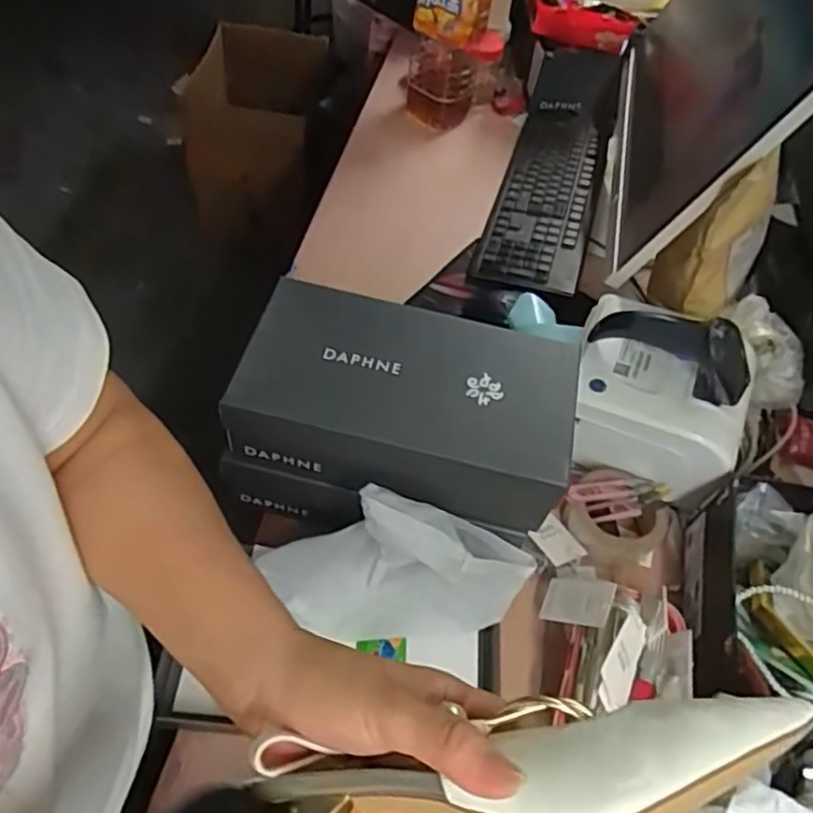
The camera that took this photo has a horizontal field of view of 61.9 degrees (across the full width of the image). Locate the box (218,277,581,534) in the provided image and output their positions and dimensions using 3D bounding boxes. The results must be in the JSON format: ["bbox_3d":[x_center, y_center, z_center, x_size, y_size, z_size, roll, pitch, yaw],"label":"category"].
[{"bbox_3d":[0.001,-0.003,0.636,0.297,0.093,0.168,16,54,5],"label":"box"}]

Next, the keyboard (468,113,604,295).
[{"bbox_3d":[0.219,-0.329,1.055,0.145,0.042,0.453,17,54,5],"label":"keyboard"}]

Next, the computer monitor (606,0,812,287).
[{"bbox_3d":[0.407,-0.486,0.866,0.065,0.331,0.660,25,55,-8],"label":"computer monitor"}]

